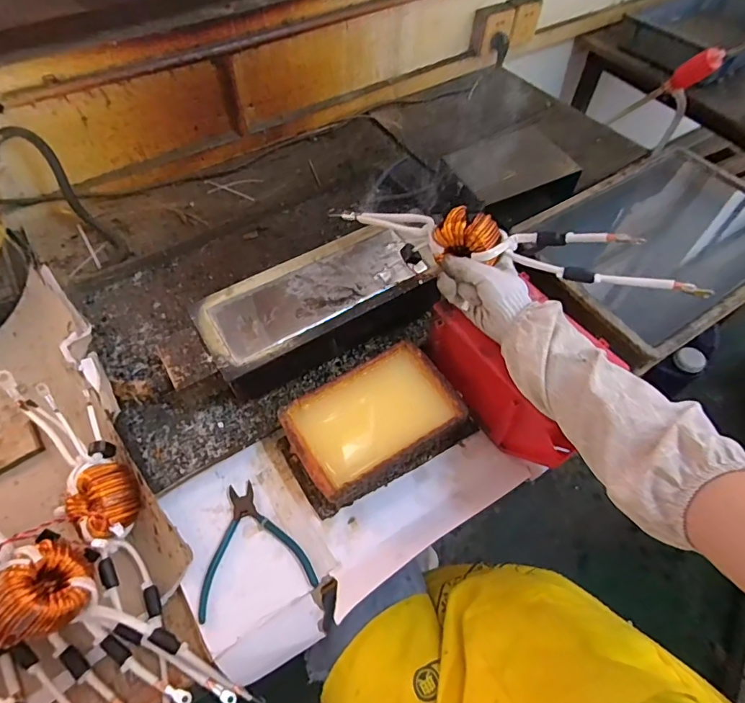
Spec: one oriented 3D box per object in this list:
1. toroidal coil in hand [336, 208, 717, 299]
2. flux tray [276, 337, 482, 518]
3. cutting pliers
[{"bbox_3d":[0.147,-0.126,0.554,0.429,0.091,0.060,18,58,25],"label":"toroidal coil in hand"},{"bbox_3d":[0.003,0.091,0.580,0.230,0.068,0.137,-27,61,-17],"label":"flux tray"},{"bbox_3d":[-0.138,0.218,0.530,0.126,0.006,0.133,-12,58,-8],"label":"cutting pliers"}]

